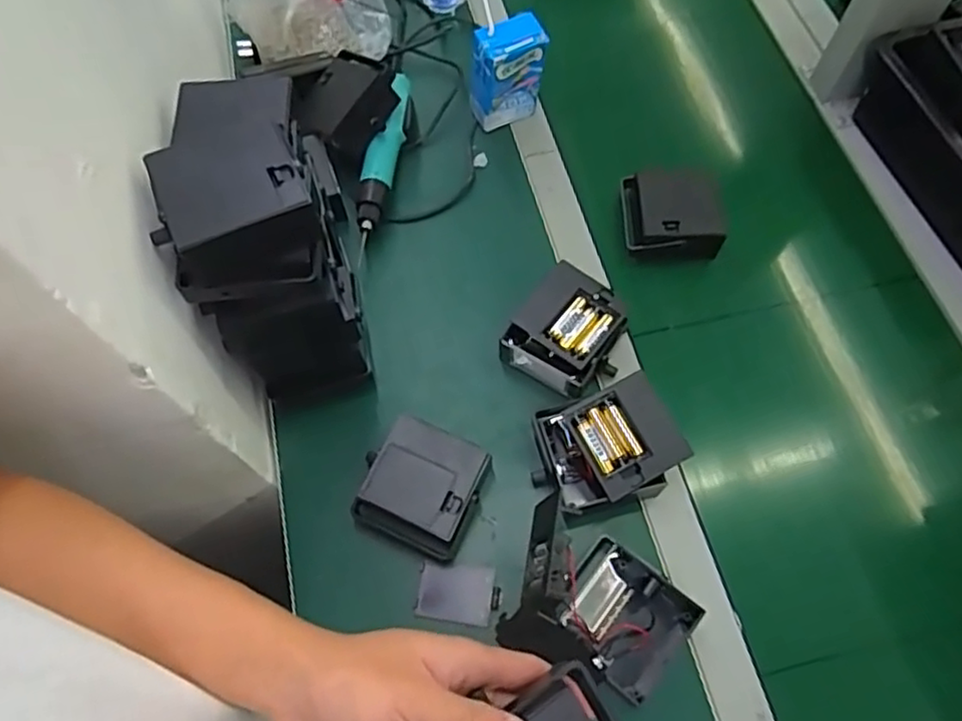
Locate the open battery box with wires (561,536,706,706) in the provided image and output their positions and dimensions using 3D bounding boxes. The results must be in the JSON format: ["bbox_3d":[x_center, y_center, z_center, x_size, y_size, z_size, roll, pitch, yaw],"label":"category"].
[{"bbox_3d":[0.109,0.197,0.509,0.093,0.043,0.083,37,71,17],"label":"open battery box with wires"}]

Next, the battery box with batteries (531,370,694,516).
[{"bbox_3d":[0.103,0.075,0.558,0.111,0.062,0.087,-15,66,-5],"label":"battery box with batteries"}]

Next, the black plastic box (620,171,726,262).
[{"bbox_3d":[0.191,-0.148,0.680,0.089,0.050,0.089,1,65,2],"label":"black plastic box"}]

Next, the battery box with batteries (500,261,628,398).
[{"bbox_3d":[0.080,-0.022,0.606,0.093,0.057,0.096,32,70,15],"label":"battery box with batteries"}]

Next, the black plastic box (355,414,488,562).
[{"bbox_3d":[-0.046,0.104,0.555,0.091,0.051,0.091,20,67,10],"label":"black plastic box"}]

